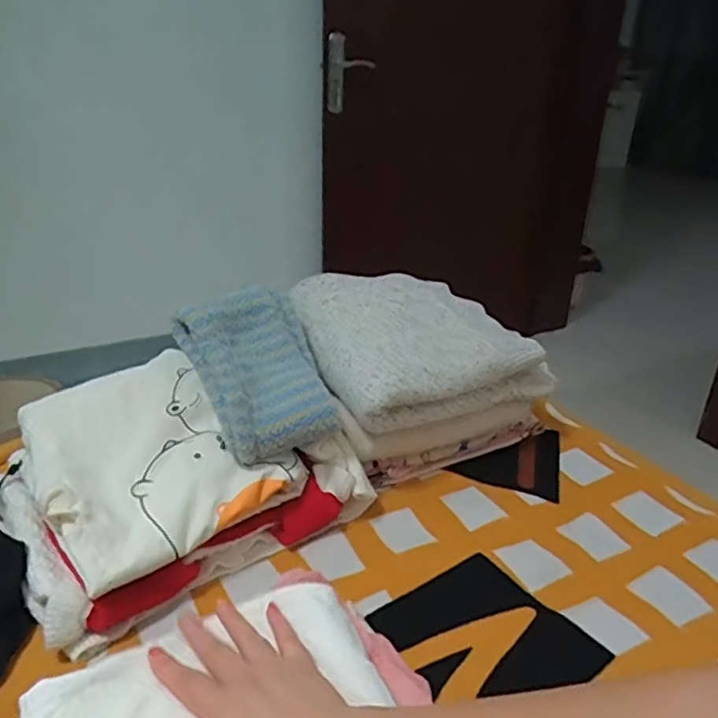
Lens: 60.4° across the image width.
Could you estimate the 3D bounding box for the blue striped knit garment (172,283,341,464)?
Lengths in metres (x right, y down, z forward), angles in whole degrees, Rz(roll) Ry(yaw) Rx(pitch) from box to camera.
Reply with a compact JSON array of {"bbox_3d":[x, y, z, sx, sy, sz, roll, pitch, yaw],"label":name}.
[{"bbox_3d":[-0.106,0.010,0.724,0.160,0.052,0.200,-17,70,-37],"label":"blue striped knit garment"}]

